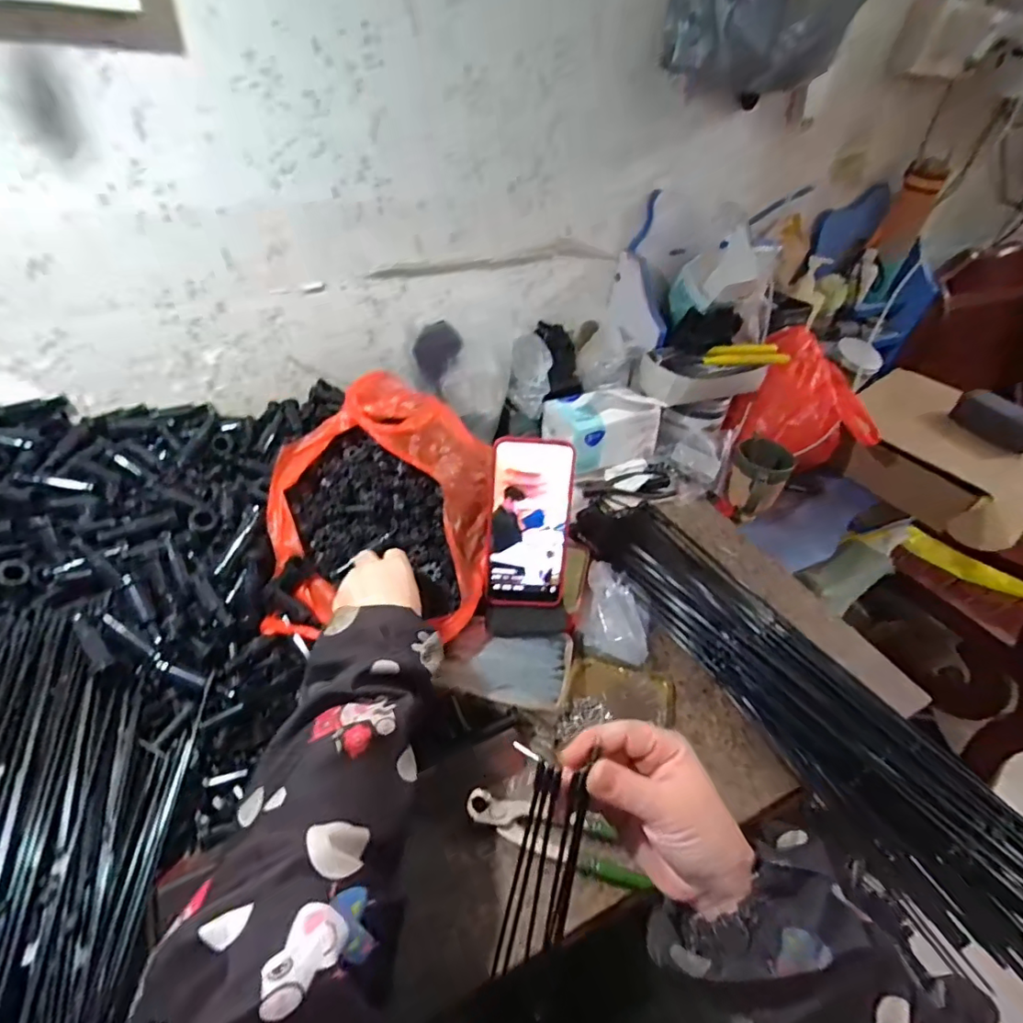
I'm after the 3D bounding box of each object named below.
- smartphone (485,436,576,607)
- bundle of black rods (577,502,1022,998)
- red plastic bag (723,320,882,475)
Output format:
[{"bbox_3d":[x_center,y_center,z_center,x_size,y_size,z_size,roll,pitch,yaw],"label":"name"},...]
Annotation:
[{"bbox_3d":[0.017,0.013,0.509,0.078,0.164,0.007,2,13,-5],"label":"smartphone"},{"bbox_3d":[0.279,0.160,0.549,0.149,0.054,0.557,-20,46,-23],"label":"bundle of black rods"},{"bbox_3d":[0.471,-0.167,0.837,0.201,0.162,0.153,26,47,25],"label":"red plastic bag"}]

